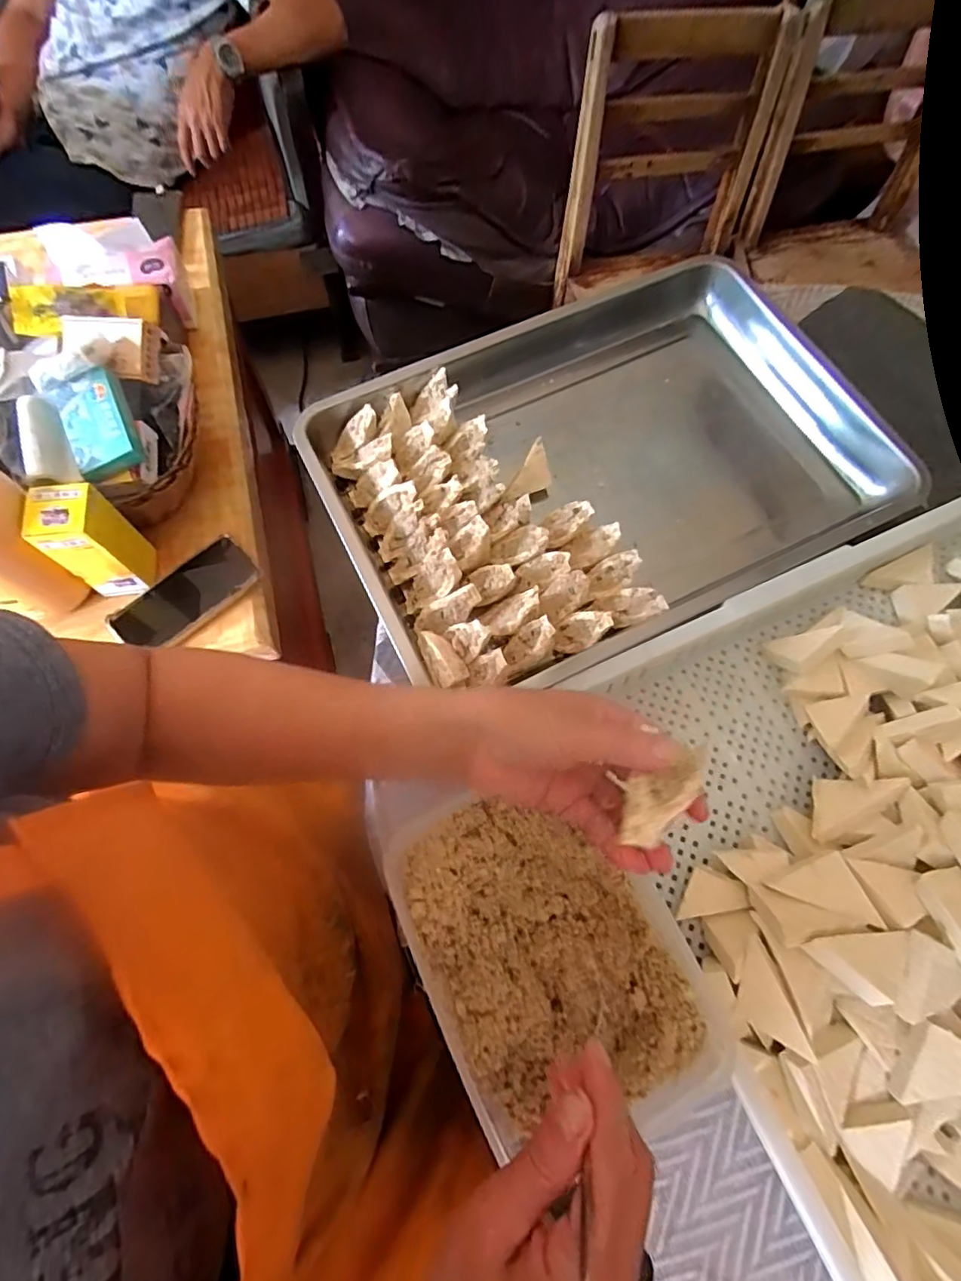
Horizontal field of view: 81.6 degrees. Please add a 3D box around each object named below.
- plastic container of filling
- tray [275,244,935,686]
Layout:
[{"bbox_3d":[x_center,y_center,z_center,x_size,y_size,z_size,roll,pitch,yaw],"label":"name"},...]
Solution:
[{"bbox_3d":[0.039,0.199,0.368,0.148,0.077,0.202,-25,71,-12],"label":"plastic container of filling"},{"bbox_3d":[0.119,-0.163,0.533,0.497,0.061,0.347,-25,71,-12],"label":"tray"}]

